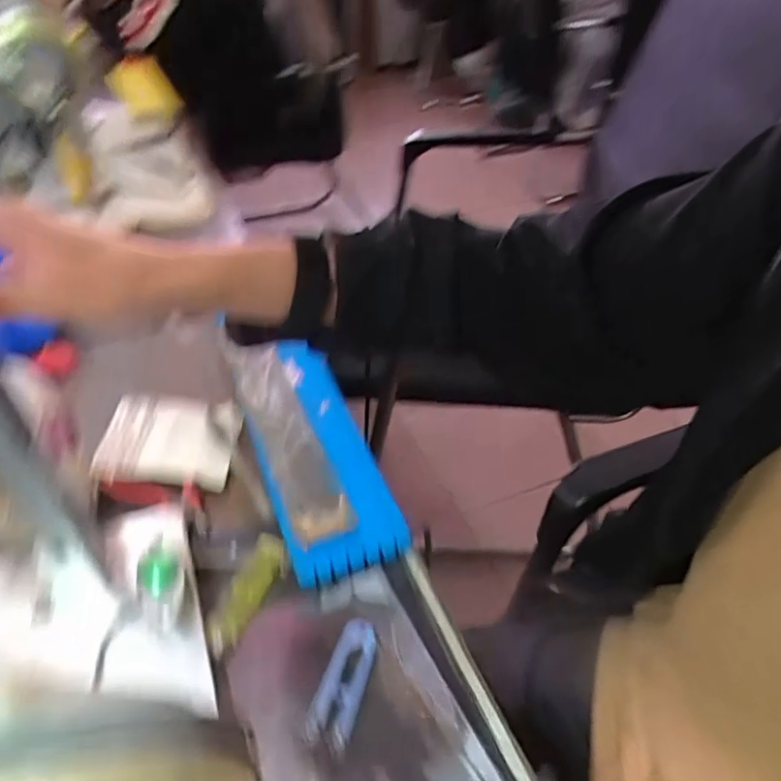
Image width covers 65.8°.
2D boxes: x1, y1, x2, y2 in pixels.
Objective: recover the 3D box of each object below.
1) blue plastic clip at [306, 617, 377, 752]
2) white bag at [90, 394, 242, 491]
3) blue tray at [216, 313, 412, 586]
[{"bbox_3d":[-0.026,0.170,0.357,0.025,0.006,0.071,13,44,13],"label":"blue plastic clip"},{"bbox_3d":[-0.176,0.037,0.478,0.099,0.020,0.075,0,43,-1],"label":"white bag"},{"bbox_3d":[-0.065,0.037,0.484,0.083,0.018,0.239,-15,45,-16],"label":"blue tray"}]

